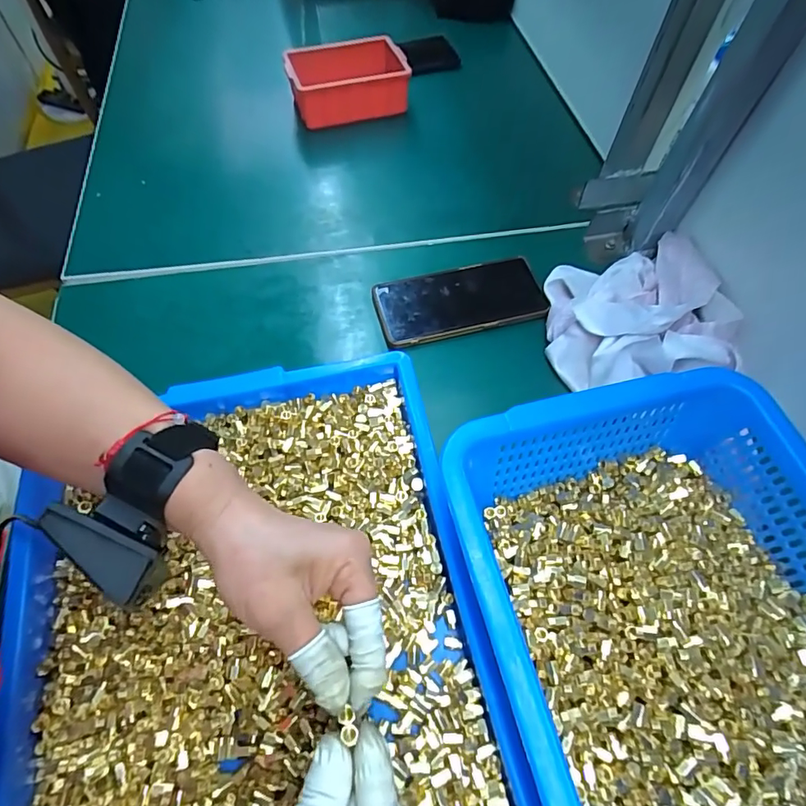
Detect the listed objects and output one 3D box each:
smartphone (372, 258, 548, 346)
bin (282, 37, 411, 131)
[{"bbox_3d":[0.054,-0.100,0.474,0.157,0.011,0.075,-14,61,-8],"label":"smartphone"},{"bbox_3d":[-0.076,-0.425,0.638,0.149,0.064,0.116,-14,61,-8],"label":"bin"}]

